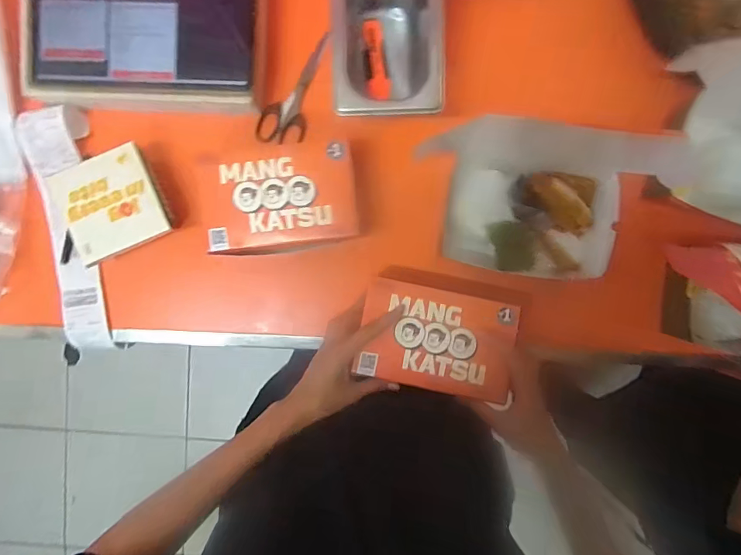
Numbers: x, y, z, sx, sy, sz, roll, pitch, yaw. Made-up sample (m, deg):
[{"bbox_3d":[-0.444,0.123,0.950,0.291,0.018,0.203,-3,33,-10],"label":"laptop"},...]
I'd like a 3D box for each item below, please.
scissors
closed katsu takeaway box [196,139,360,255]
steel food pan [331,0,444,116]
[{"bbox_3d":[-0.097,-0.233,0.544,0.059,0.012,0.140,13,93,0],"label":"scissors"},{"bbox_3d":[-0.102,-0.097,0.514,0.164,0.072,0.127,-7,93,1],"label":"closed katsu takeaway box"},{"bbox_3d":[0.018,-0.265,0.483,0.109,0.104,0.189,-1,93,1],"label":"steel food pan"}]

